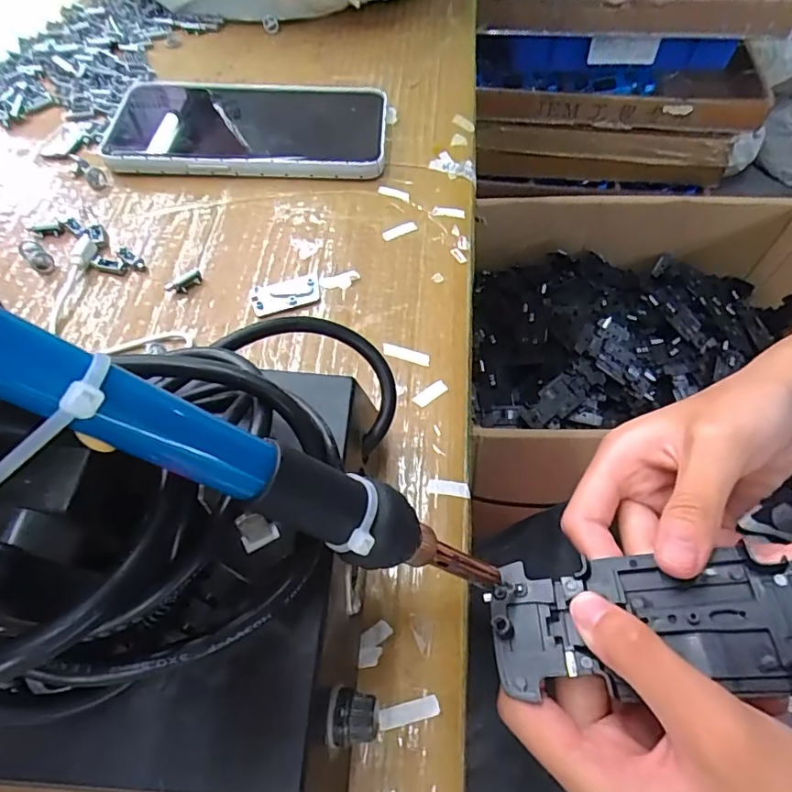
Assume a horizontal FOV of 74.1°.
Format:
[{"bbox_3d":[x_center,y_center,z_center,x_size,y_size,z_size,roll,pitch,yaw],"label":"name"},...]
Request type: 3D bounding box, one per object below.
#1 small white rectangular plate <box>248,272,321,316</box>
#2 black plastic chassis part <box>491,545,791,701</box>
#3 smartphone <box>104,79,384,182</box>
[{"bbox_3d":[-0.055,-0.051,0.264,0.035,0.004,0.017,-19,62,-11],"label":"small white rectangular plate"},{"bbox_3d":[0.099,0.076,0.181,0.126,0.011,0.045,-9,59,14],"label":"black plastic chassis part"},{"bbox_3d":[-0.094,-0.168,0.326,0.174,0.014,0.086,2,60,0],"label":"smartphone"}]

